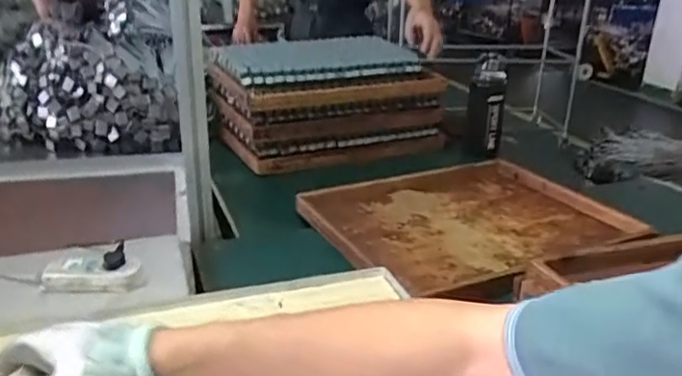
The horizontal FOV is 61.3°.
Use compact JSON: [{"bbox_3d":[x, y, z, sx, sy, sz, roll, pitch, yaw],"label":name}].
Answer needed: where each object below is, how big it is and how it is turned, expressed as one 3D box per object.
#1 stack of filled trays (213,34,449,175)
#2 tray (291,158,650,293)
[{"bbox_3d":[-0.032,-0.220,1.424,0.512,0.226,0.355,-10,25,-24],"label":"stack of filled trays"},{"bbox_3d":[0.232,0.056,1.020,0.534,0.047,0.385,-12,26,-27],"label":"tray"}]

